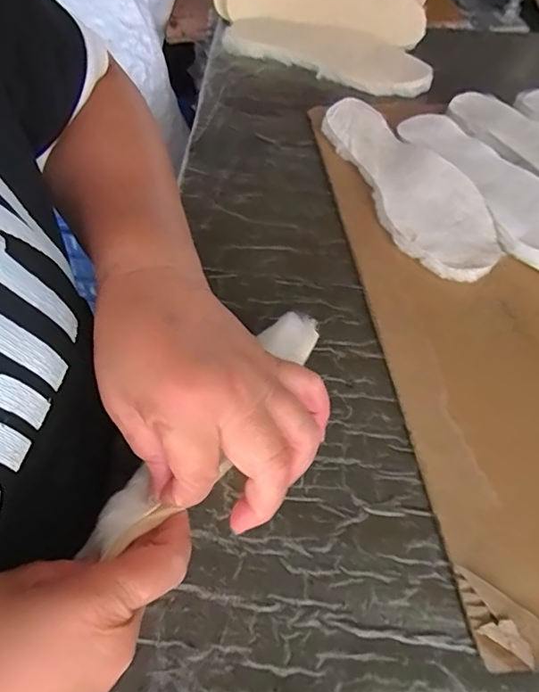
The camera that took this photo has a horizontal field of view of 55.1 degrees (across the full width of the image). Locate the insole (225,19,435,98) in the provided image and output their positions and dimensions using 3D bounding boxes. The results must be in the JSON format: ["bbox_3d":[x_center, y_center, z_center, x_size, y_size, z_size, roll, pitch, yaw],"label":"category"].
[{"bbox_3d":[0.082,-0.404,0.709,0.283,0.022,0.103,22,55,15],"label":"insole"}]

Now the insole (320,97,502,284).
[{"bbox_3d":[0.144,-0.173,0.534,0.096,0.016,0.274,-19,57,-5],"label":"insole"}]

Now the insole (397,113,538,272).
[{"bbox_3d":[0.239,-0.165,0.529,0.100,0.012,0.277,-22,56,-18],"label":"insole"}]

